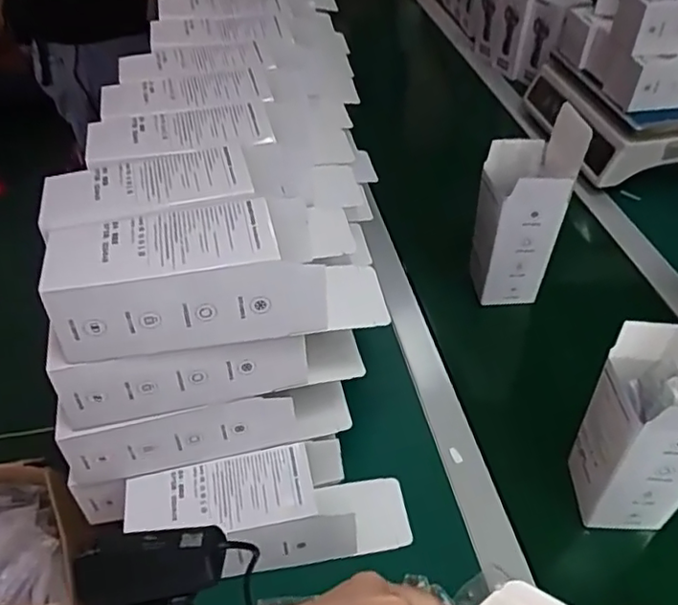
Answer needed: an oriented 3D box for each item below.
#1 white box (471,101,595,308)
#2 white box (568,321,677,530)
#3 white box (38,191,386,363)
[{"bbox_3d":[0.211,-0.109,0.714,0.085,0.232,0.078,-2,45,2],"label":"white box"},{"bbox_3d":[0.269,0.096,0.511,0.089,0.220,0.088,1,45,5],"label":"white box"},{"bbox_3d":[-0.088,-0.022,0.467,0.241,0.082,0.083,-10,45,-6],"label":"white box"}]

